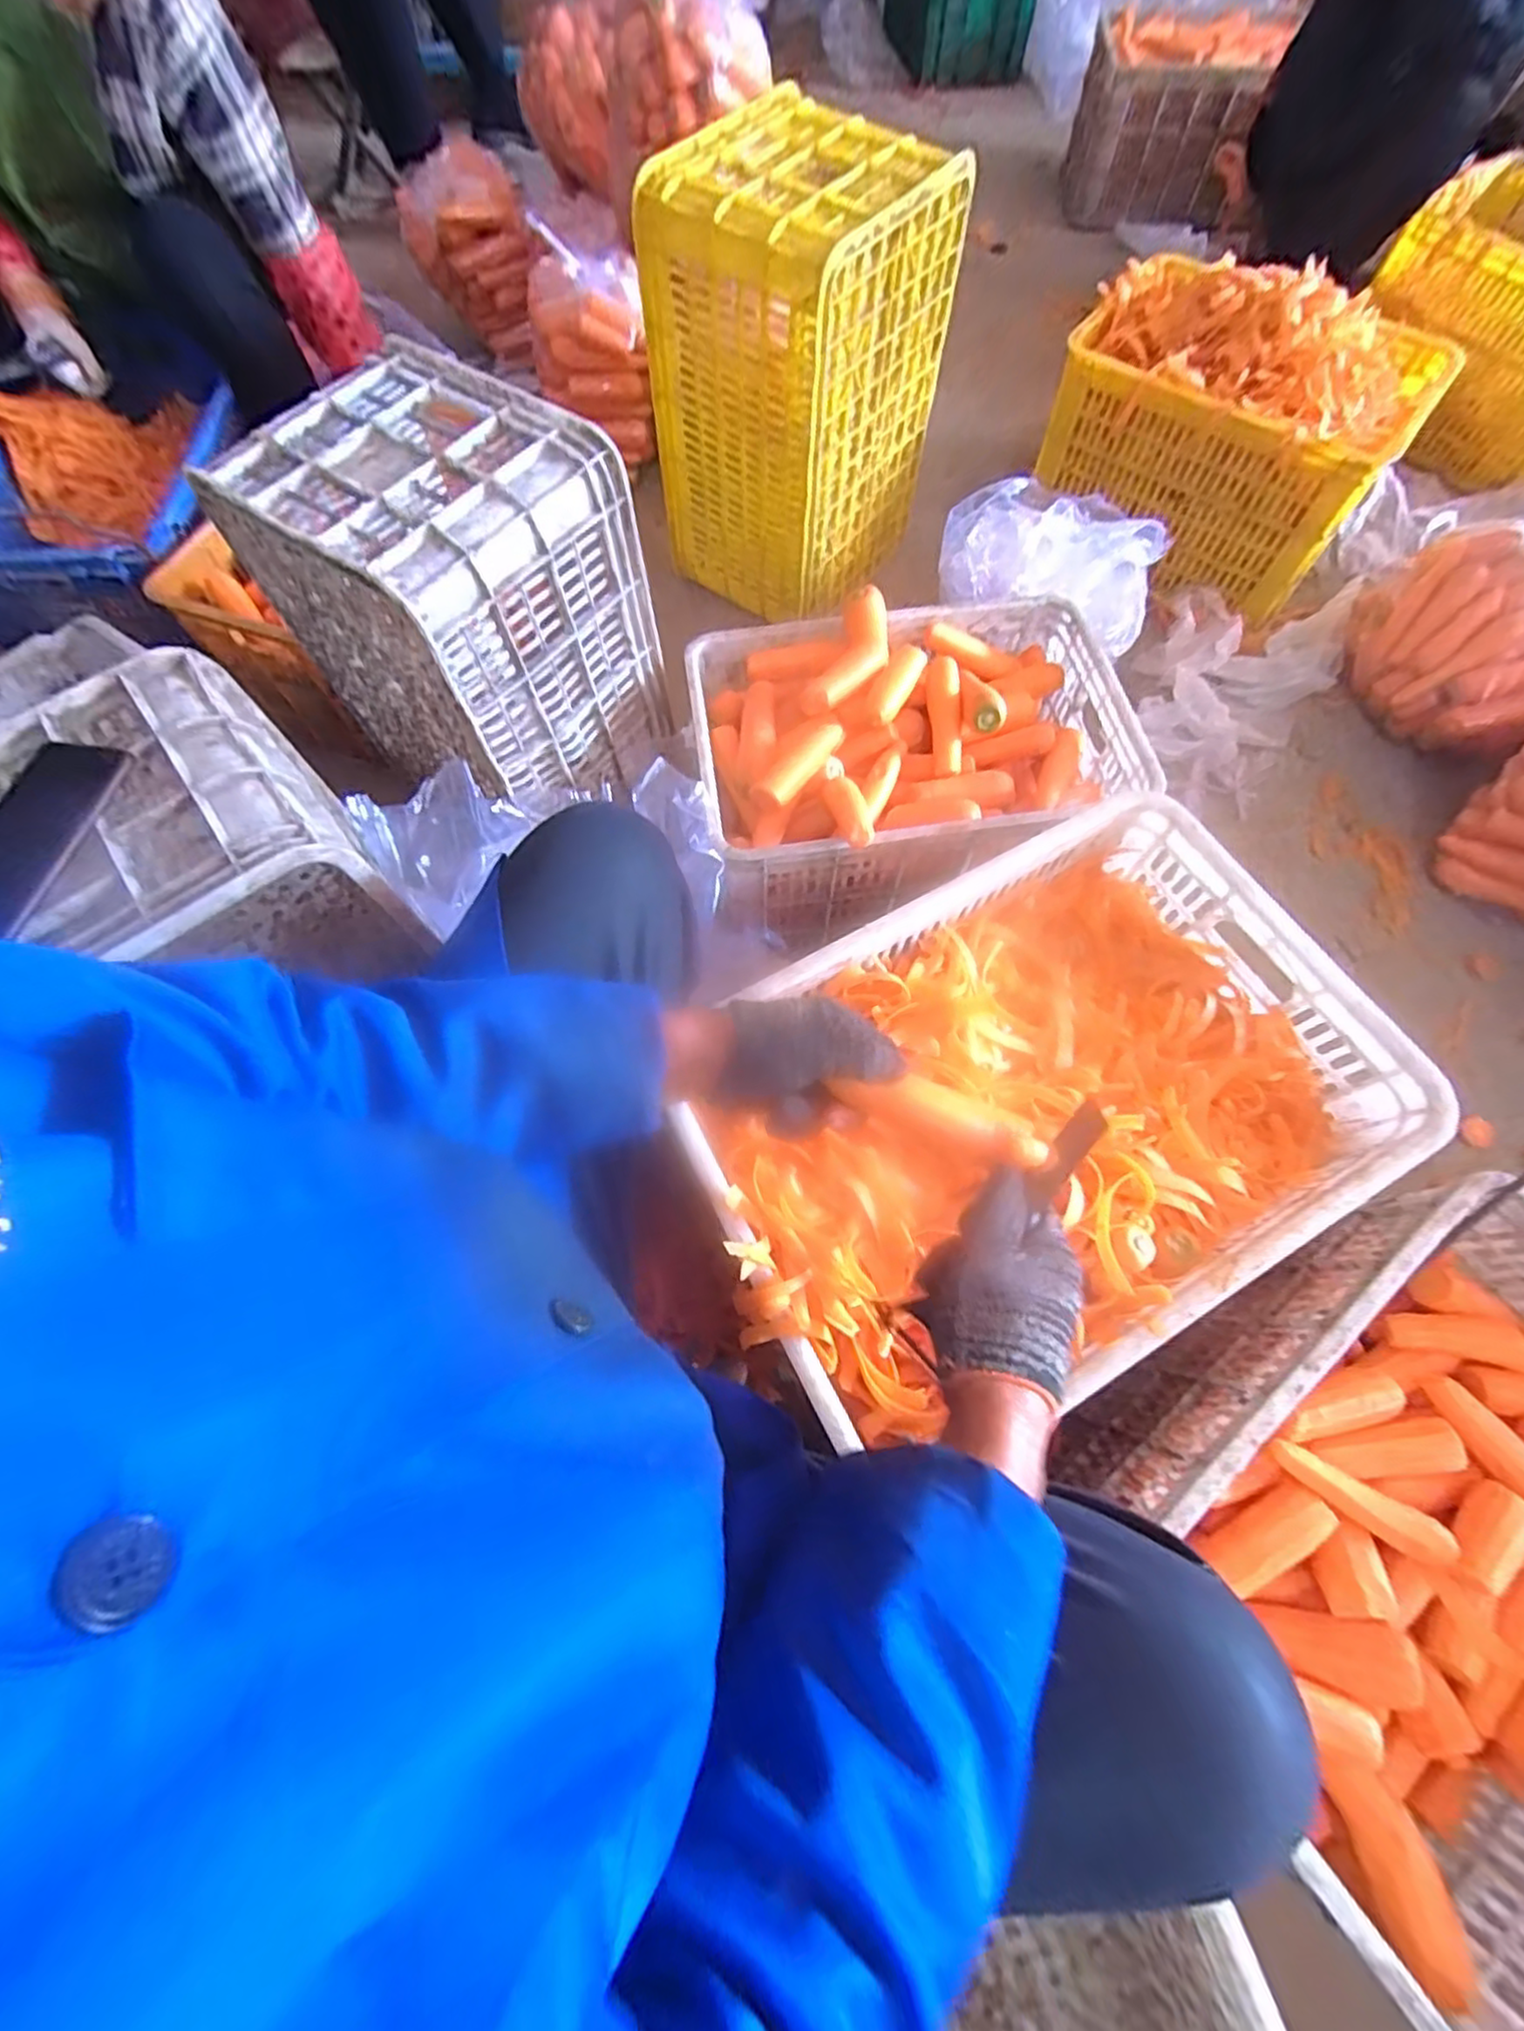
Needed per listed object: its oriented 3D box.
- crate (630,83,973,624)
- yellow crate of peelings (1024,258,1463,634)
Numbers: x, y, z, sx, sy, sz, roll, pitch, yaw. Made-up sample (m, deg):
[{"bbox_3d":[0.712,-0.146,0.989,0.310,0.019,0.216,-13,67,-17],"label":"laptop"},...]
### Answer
[{"bbox_3d":[0.049,-0.982,1.092,0.338,0.486,0.337,31,72,13],"label":"crate"},{"bbox_3d":[0.794,-1.020,1.201,0.527,0.310,0.367,31,72,13],"label":"yellow crate of peelings"}]

